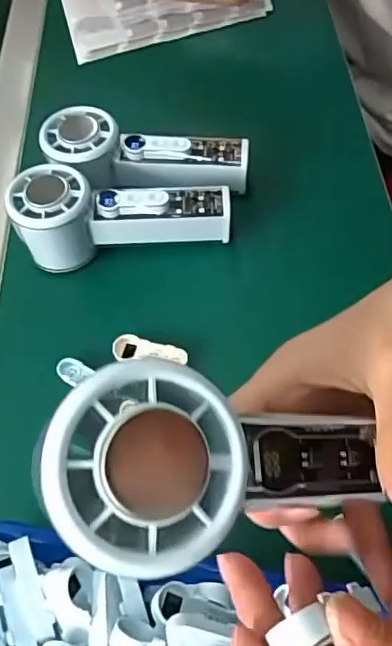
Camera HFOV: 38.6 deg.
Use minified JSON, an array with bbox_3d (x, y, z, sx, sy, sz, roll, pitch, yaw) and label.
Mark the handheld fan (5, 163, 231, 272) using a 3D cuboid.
[{"bbox_3d":[-0.051,-0.083,0.397,0.147,0.052,0.055,-11,58,1],"label":"handheld fan"}]

